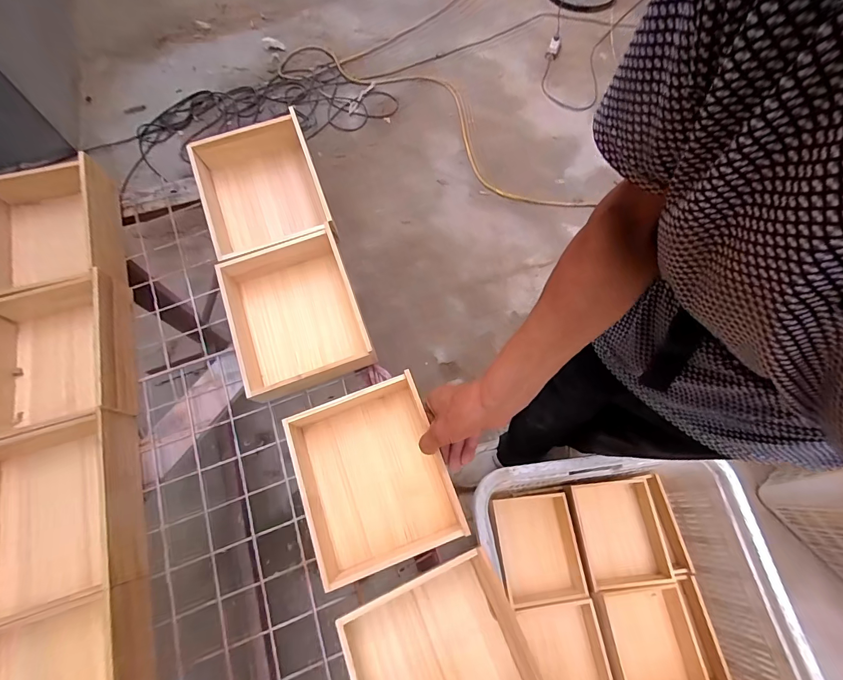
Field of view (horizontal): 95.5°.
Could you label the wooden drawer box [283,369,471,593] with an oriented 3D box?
[{"bbox_3d":[-0.064,0.191,0.538,0.188,0.075,0.229,-20,69,-7],"label":"wooden drawer box"}]

